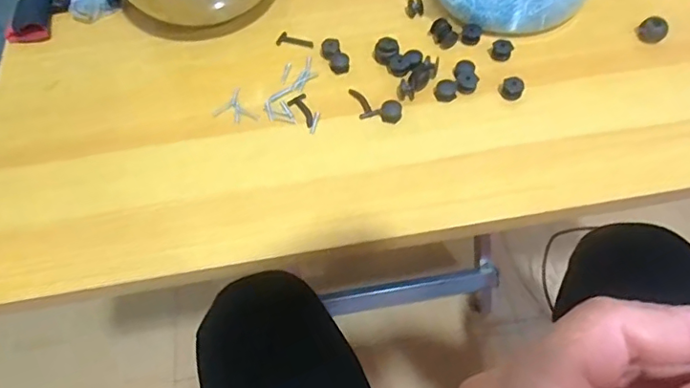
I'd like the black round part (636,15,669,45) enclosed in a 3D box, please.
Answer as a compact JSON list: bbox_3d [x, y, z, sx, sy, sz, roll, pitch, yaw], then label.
[{"bbox_3d":[0.216,-0.117,0.371,0.018,0.016,0.018,-2,58,3],"label":"black round part"}]

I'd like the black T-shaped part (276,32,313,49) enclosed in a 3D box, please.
[{"bbox_3d":[-0.036,-0.114,0.390,0.028,0.004,0.014,8,59,9],"label":"black T-shaped part"}]

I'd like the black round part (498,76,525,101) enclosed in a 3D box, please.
[{"bbox_3d":[0.109,-0.069,0.348,0.015,0.013,0.011,21,62,17],"label":"black round part"}]

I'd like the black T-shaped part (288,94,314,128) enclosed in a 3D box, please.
[{"bbox_3d":[-0.026,-0.056,0.351,0.013,0.004,0.027,-30,61,-14],"label":"black T-shaped part"}]

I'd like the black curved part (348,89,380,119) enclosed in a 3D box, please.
[{"bbox_3d":[0.012,-0.062,0.352,0.013,0.004,0.027,-17,58,-6],"label":"black curved part"}]

